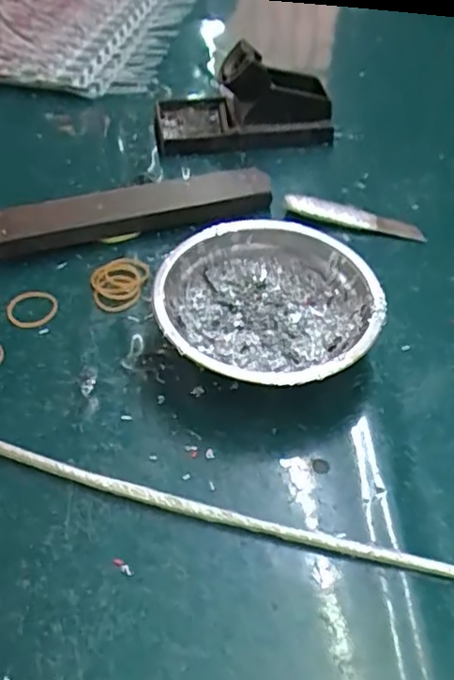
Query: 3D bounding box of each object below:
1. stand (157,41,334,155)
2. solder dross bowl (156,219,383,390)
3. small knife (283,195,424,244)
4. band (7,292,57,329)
[{"bbox_3d":[0.016,-0.199,0.488,0.145,0.071,0.072,-10,49,-9],"label":"stand"},{"bbox_3d":[0.024,-0.014,0.353,0.123,0.045,0.122,0,48,0],"label":"solder dross bowl"},{"bbox_3d":[0.094,-0.090,0.446,0.102,0.006,0.023,13,48,-6],"label":"small knife"},{"bbox_3d":[-0.123,-0.020,0.380,0.031,0.004,0.028,5,48,4],"label":"band"}]

